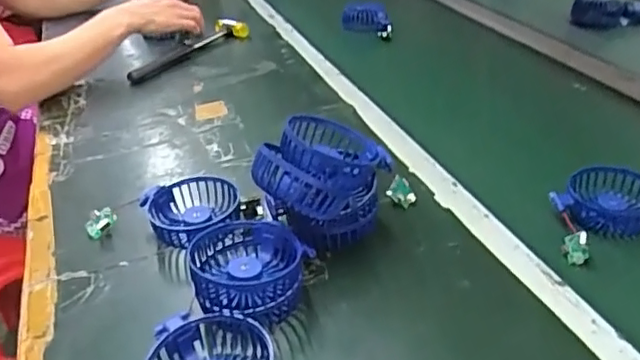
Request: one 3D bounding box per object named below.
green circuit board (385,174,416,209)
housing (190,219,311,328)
[{"bbox_3d":[0.082,0.012,0.613,0.012,0.032,0.026,-13,41,55],"label":"green circuit board"},{"bbox_3d":[-0.058,0.079,0.507,0.095,0.047,0.094,-11,34,-9],"label":"housing"}]

